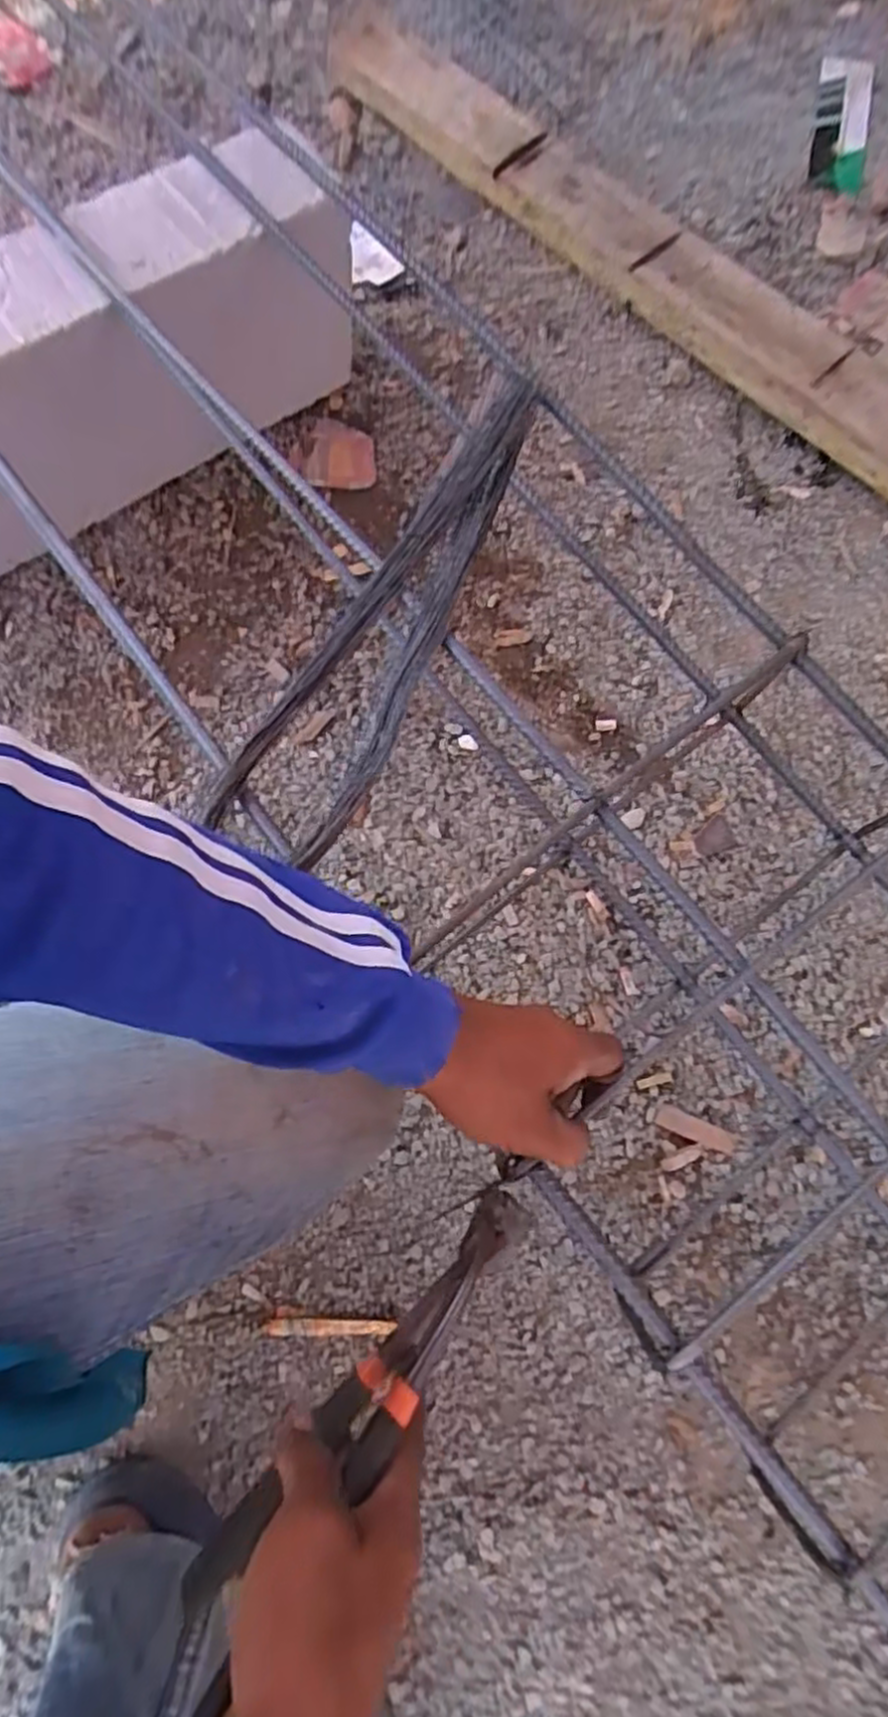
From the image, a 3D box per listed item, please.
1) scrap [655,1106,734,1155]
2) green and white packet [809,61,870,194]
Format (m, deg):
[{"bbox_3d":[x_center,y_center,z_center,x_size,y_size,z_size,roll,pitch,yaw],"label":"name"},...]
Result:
[{"bbox_3d":[0.223,0.241,0.663,0.073,0.008,0.018,24,74,1],"label":"scrap"},{"bbox_3d":[0.591,-1.096,1.112,0.077,0.018,0.342,15,74,-1],"label":"green and white packet"}]

